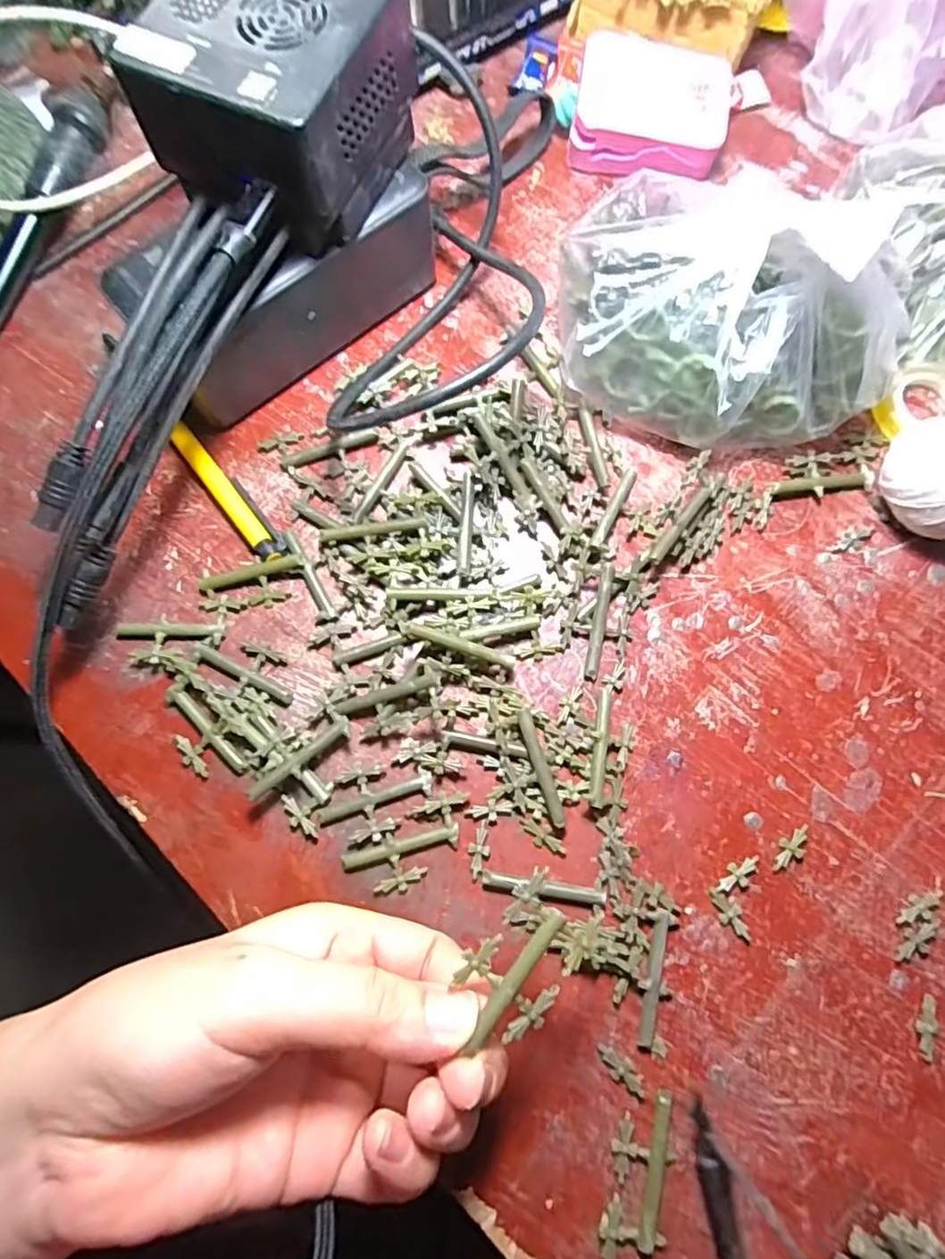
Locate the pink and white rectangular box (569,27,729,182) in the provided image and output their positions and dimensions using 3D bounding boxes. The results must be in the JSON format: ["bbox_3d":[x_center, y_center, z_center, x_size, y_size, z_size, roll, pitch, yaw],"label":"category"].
[{"bbox_3d":[0.086,-0.250,0.291,0.071,0.027,0.054,8,79,3],"label":"pink and white rectangular box"}]

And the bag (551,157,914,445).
[{"bbox_3d":[0.105,-0.128,0.238,0.141,0.065,0.091,18,78,6],"label":"bag"}]

